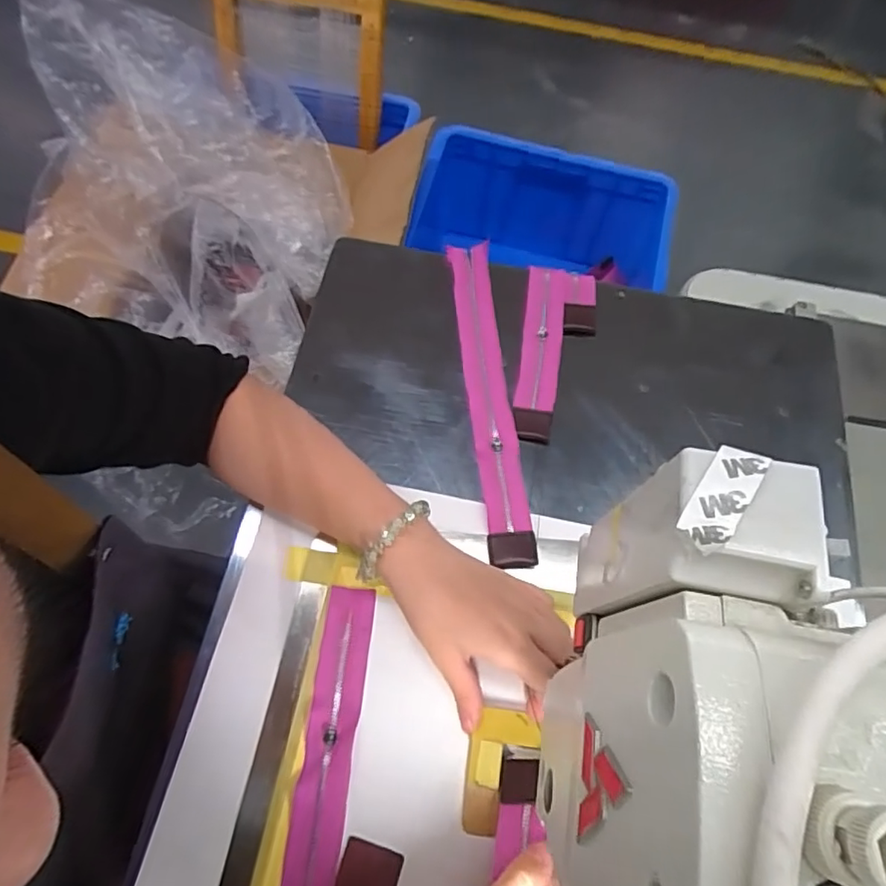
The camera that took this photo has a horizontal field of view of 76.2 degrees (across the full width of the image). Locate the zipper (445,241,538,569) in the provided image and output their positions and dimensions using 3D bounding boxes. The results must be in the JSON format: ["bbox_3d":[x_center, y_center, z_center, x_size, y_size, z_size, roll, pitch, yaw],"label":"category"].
[{"bbox_3d":[0.037,-0.042,0.462,0.034,0.012,0.283,-5,68,-5],"label":"zipper"}]

